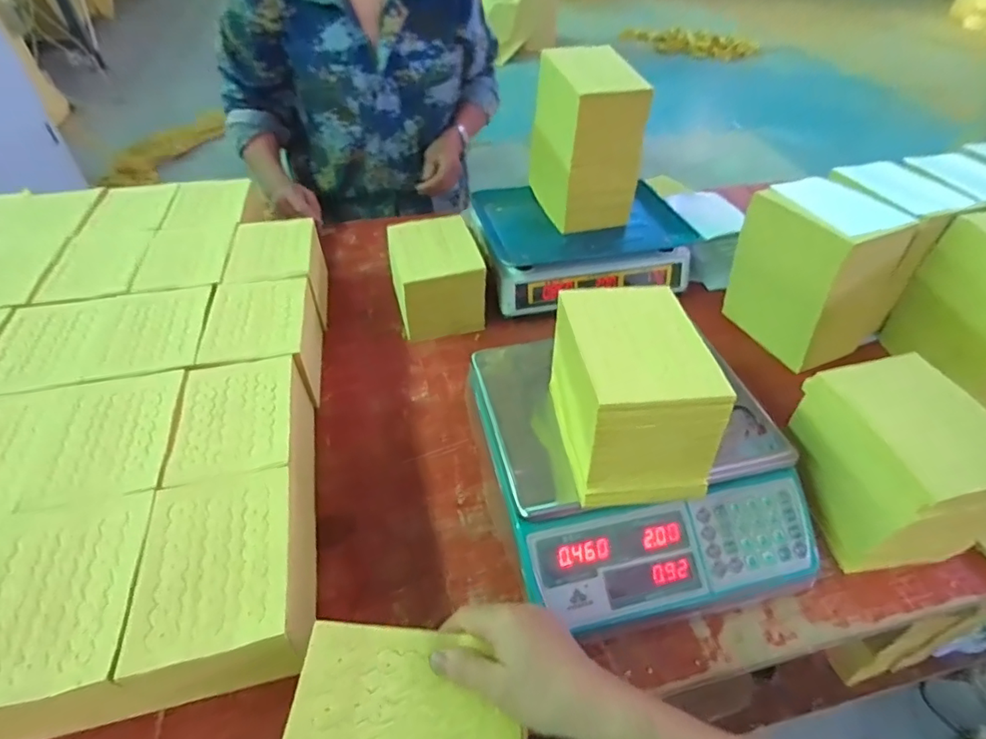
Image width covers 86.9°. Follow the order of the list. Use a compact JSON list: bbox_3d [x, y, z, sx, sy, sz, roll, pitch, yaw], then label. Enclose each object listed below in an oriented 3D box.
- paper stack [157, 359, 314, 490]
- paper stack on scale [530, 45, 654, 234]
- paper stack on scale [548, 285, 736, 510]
[{"bbox_3d":[-0.271,0.082,0.584,0.116,0.111,0.156,-8,47,-10],"label":"paper stack"},{"bbox_3d":[0.141,-0.356,0.821,0.123,0.219,0.171,-16,49,-17],"label":"paper stack on scale"},{"bbox_3d":[0.133,0.023,0.511,0.118,0.131,0.176,-4,46,-6],"label":"paper stack on scale"}]

